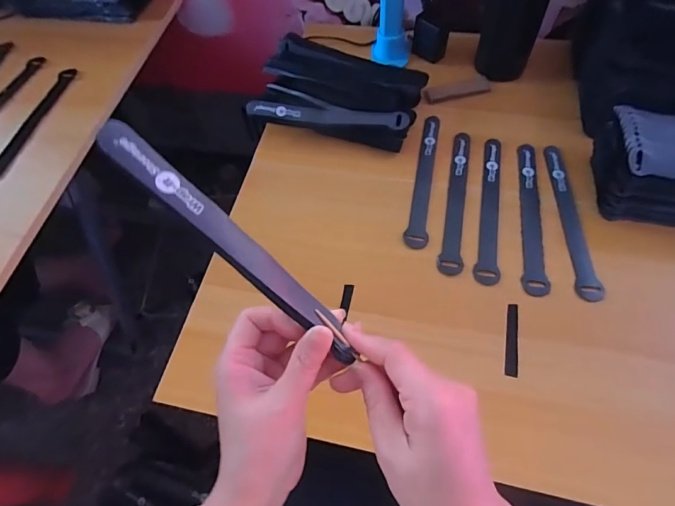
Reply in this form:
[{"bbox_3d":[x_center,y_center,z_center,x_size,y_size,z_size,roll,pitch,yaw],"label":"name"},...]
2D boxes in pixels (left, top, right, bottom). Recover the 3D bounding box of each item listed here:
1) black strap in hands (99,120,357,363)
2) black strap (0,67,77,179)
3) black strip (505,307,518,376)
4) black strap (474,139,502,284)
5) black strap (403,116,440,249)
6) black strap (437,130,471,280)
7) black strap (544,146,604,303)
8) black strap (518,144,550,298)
[{"bbox_3d":[-0.060,-0.003,0.248,0.192,0.009,0.023,44,65,-10],"label":"black strap in hands"},{"bbox_3d":[-0.395,-0.177,0.534,0.026,0.005,0.211,1,61,5],"label":"black strap"},{"bbox_3d":[0.162,0.078,0.378,0.012,0.004,0.068,9,58,8],"label":"black strip"},{"bbox_3d":[0.170,-0.055,0.457,0.023,0.004,0.199,9,58,8],"label":"black strap"},{"bbox_3d":[0.105,-0.092,0.484,0.024,0.004,0.201,10,59,9],"label":"black strap"},{"bbox_3d":[0.135,-0.064,0.465,0.024,0.004,0.201,9,58,8],"label":"black strap"},{"bbox_3d":[0.253,-0.043,0.444,0.025,0.005,0.199,4,58,5],"label":"black strap"},{"bbox_3d":[0.213,-0.046,0.449,0.024,0.004,0.199,9,58,8],"label":"black strap"}]

